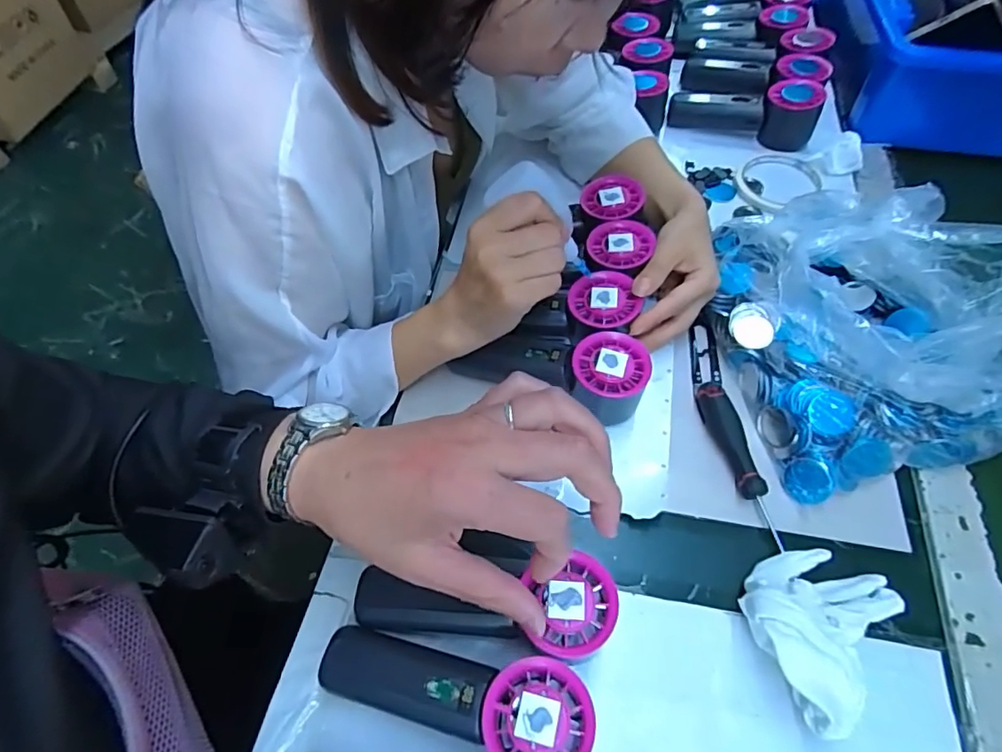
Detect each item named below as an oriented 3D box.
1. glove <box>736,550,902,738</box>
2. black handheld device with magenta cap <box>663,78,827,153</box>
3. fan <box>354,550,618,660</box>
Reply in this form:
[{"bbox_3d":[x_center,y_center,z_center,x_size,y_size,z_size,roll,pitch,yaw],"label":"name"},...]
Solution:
[{"bbox_3d":[0.187,0.146,0.323,0.076,0.043,0.100,38,65,20],"label":"glove"},{"bbox_3d":[0.274,-0.300,0.608,0.155,0.052,0.046,14,58,22],"label":"black handheld device with magenta cap"},{"bbox_3d":[-0.010,0.135,0.320,0.150,0.026,0.052,-3,57,10],"label":"fan"}]

